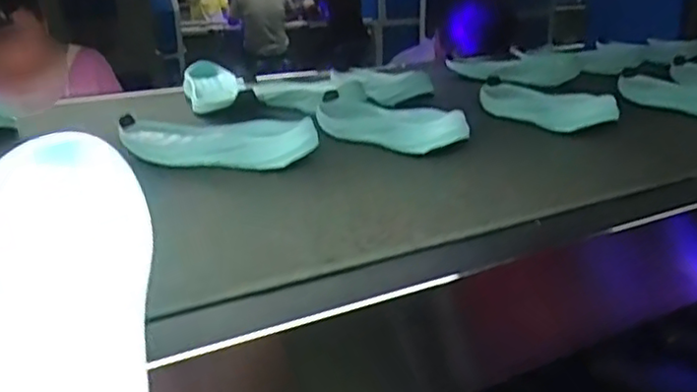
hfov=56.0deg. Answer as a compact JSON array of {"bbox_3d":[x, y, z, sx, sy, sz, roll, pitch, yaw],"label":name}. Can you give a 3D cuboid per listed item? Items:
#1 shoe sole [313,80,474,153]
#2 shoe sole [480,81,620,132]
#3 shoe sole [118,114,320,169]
[{"bbox_3d":[0.032,-0.093,0.776,0.100,0.034,0.236,-13,23,-28],"label":"shoe sole"},{"bbox_3d":[0.236,-0.127,0.853,0.087,0.032,0.236,-9,21,-20],"label":"shoe sole"},{"bbox_3d":[-0.151,-0.057,0.694,0.229,0.038,0.098,11,23,30],"label":"shoe sole"}]

